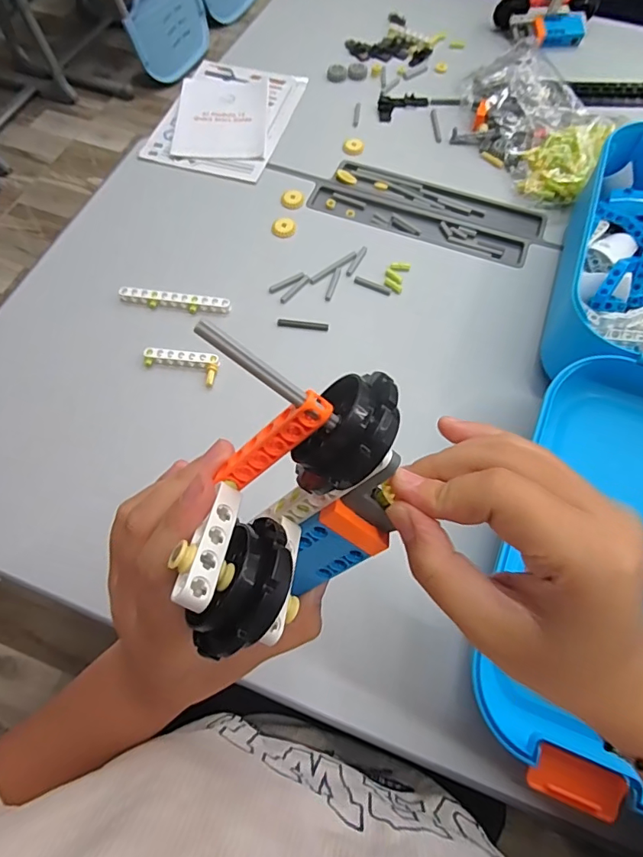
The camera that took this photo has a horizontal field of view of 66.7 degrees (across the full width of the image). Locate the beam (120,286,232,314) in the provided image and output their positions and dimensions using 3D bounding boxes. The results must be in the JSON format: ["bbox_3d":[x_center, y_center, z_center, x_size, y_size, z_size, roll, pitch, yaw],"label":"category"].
[{"bbox_3d":[-0.143,-0.124,0.479,0.106,0.014,0.016,8,67,0],"label":"beam"}]

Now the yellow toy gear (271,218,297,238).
[{"bbox_3d":[-0.040,-0.216,0.525,0.024,0.004,0.026,21,68,6],"label":"yellow toy gear"}]

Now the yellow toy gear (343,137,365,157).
[{"bbox_3d":[0.039,-0.338,0.584,0.024,0.006,0.026,1,67,-3],"label":"yellow toy gear"}]

